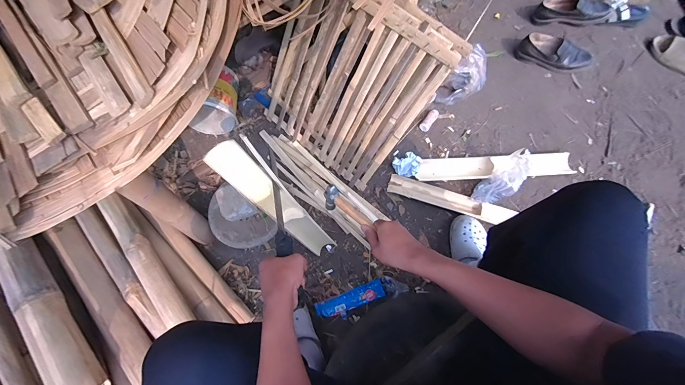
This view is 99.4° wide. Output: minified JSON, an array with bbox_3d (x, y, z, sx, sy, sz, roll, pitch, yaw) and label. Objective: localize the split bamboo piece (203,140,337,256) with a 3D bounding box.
[{"bbox_3d":[-0.138,0.049,0.725,0.069,0.505,0.023,-38,51,-2],"label":"split bamboo piece"}]

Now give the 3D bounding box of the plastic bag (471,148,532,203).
[{"bbox_3d":[0.528,-0.042,0.940,0.079,0.214,0.095,-18,61,-47],"label":"plastic bag"}]

